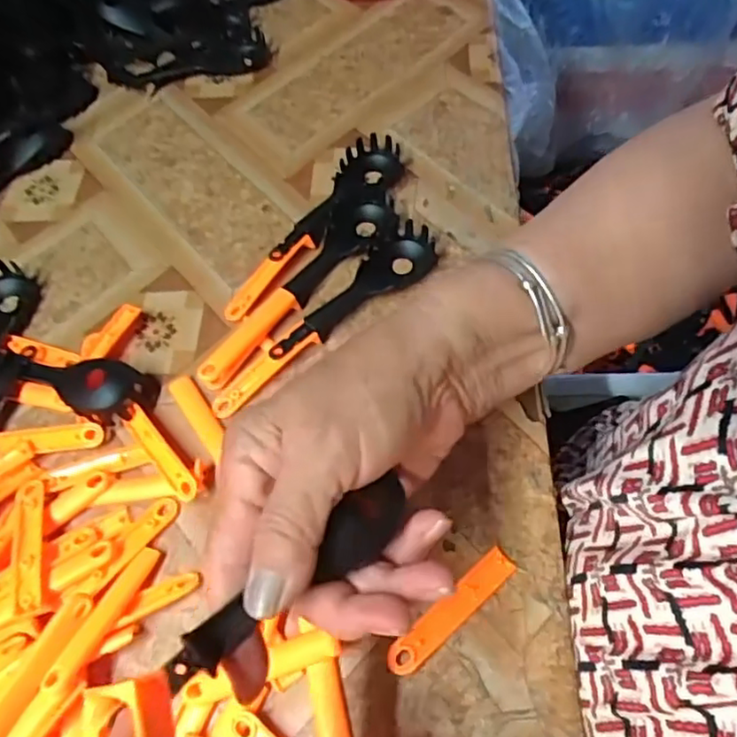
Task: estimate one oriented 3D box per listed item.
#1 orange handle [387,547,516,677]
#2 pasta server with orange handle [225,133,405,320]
[{"bbox_3d":[0.040,0.116,0.300,0.076,0.004,0.015,-37,64,-16],"label":"orange handle"},{"bbox_3d":[-0.032,-0.098,0.422,0.039,0.020,0.174,27,66,18],"label":"pasta server with orange handle"}]

